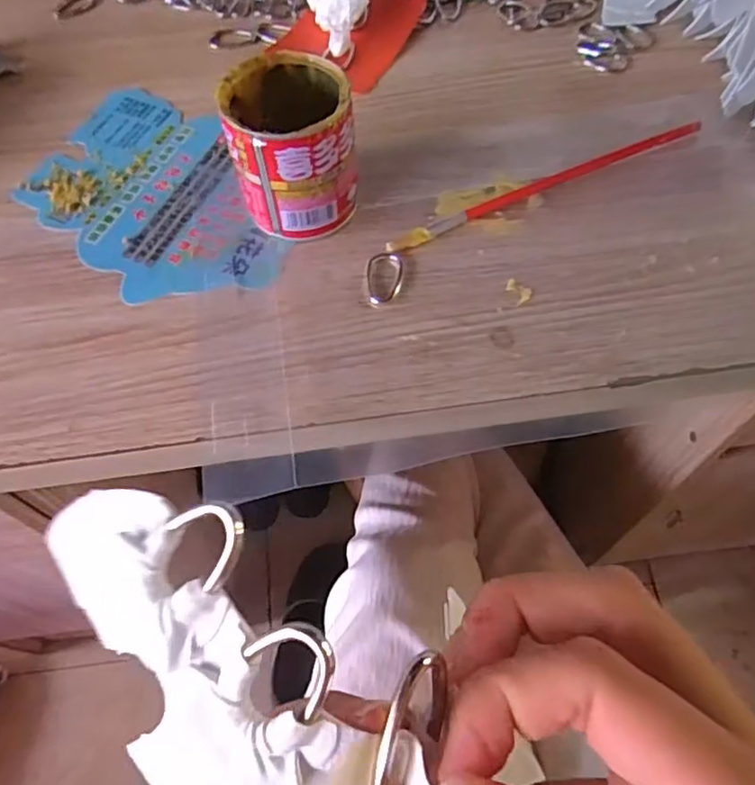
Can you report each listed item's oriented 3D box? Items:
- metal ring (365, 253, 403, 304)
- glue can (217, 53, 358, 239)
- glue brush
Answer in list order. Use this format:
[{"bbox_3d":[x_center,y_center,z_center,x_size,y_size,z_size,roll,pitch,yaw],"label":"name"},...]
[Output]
[{"bbox_3d":[0.004,-0.062,0.330,0.019,0.004,0.032,2,61,3],"label":"metal ring"},{"bbox_3d":[-0.044,-0.127,0.328,0.060,0.069,0.061,-1,61,2],"label":"glue can"},{"bbox_3d":[0.095,-0.118,0.351,0.193,0.013,0.010,-21,62,-10],"label":"glue brush"}]

